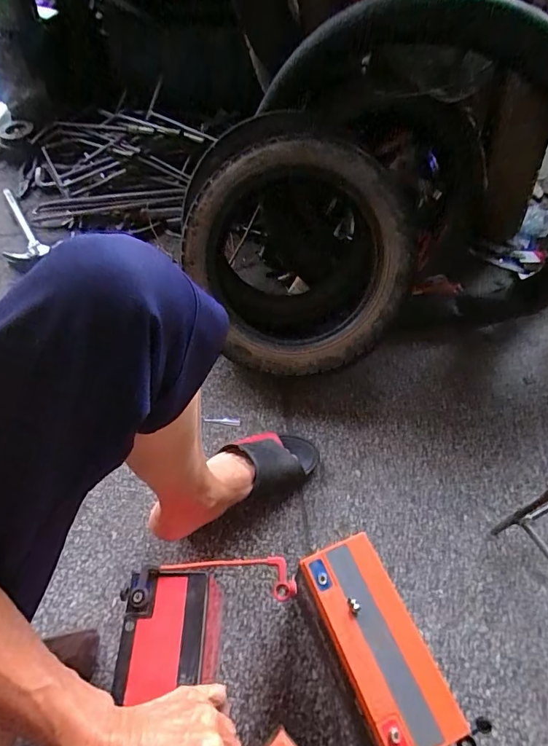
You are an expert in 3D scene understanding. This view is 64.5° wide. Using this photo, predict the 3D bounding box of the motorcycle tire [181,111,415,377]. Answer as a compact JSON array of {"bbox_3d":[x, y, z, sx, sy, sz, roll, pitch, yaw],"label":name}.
[{"bbox_3d":[0.031,-0.183,0.694,0.347,0.113,0.372,11,90,11],"label":"motorcycle tire"}]

